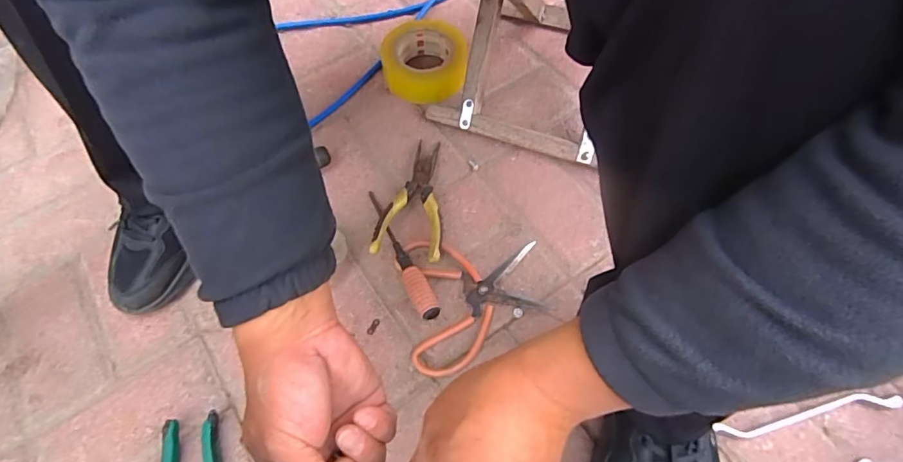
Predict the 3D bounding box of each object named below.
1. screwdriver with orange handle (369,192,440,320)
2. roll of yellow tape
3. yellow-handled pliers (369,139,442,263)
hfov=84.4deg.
[{"bbox_3d":[-0.065,0.022,0.619,0.023,0.030,0.202,-23,61,-10],"label":"screwdriver with orange handle"},{"bbox_3d":[-0.043,-0.262,0.758,0.123,0.061,0.134,0,62,0],"label":"roll of yellow tape"},{"bbox_3d":[-0.048,-0.047,0.657,0.083,0.030,0.188,4,60,5],"label":"yellow-handled pliers"}]

